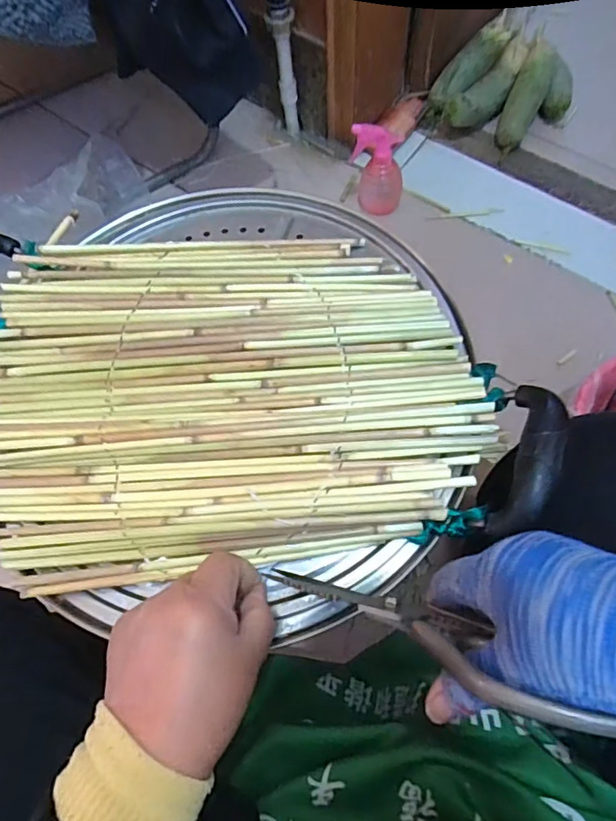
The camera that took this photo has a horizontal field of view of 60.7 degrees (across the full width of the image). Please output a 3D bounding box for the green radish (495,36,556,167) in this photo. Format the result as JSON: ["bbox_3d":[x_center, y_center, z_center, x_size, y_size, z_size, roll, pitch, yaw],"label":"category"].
[{"bbox_3d":[0.433,-0.623,1.043,0.068,0.054,0.243,21,89,8],"label":"green radish"}]

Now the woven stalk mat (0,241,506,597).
[{"bbox_3d":[-0.060,-0.019,0.371,0.346,0.028,0.242,-8,66,0],"label":"woven stalk mat"}]

